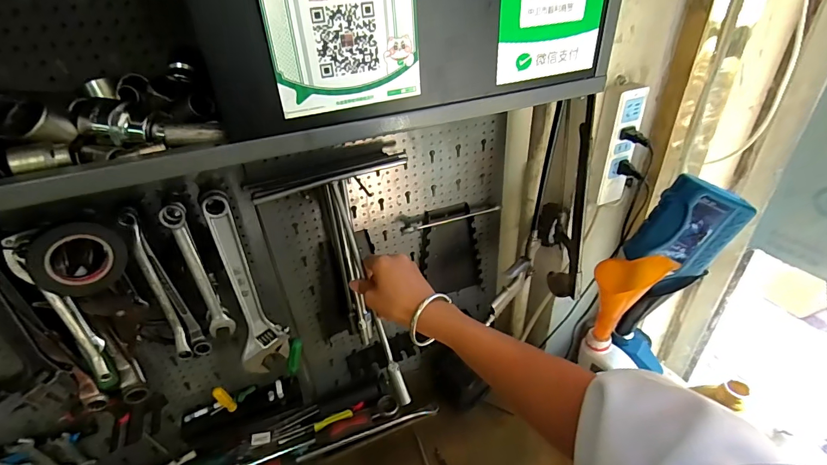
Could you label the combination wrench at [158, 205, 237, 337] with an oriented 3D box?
[{"bbox_3d":[-0.269,0.055,0.516,0.020,0.196,0.026,15,38,25],"label":"combination wrench"}]

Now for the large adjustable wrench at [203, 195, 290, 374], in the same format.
[{"bbox_3d":[-0.228,0.082,0.555,0.064,0.277,0.019,-26,40,-30],"label":"large adjustable wrench"}]

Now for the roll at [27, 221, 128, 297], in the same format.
[{"bbox_3d":[-0.340,0.029,0.419,0.077,0.079,0.016,-30,42,-34],"label":"roll"}]

